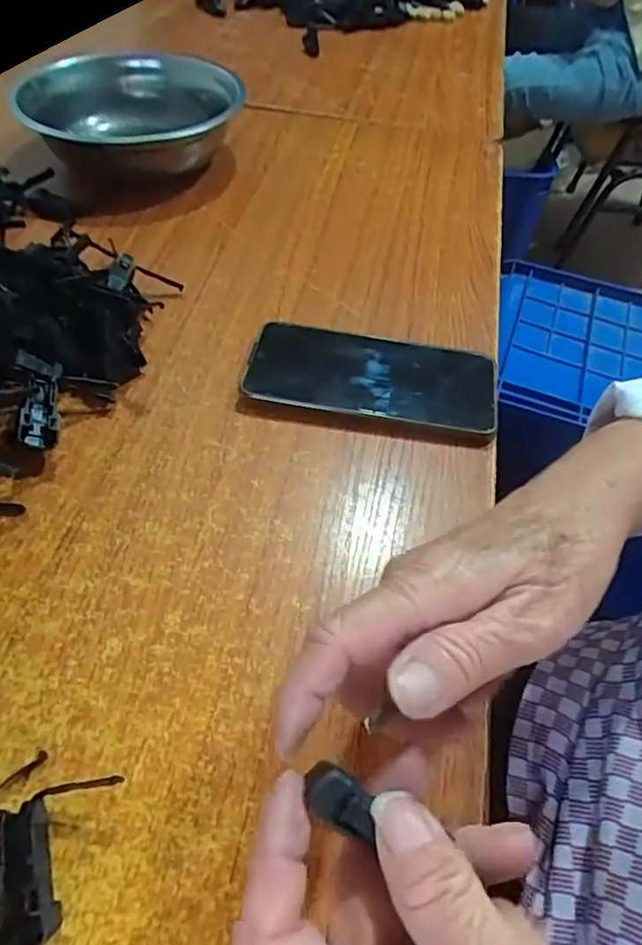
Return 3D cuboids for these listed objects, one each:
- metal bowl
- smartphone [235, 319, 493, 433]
[{"bbox_3d":[-0.176,-0.357,0.591,0.186,0.061,0.214,9,52,4],"label":"metal bowl"},{"bbox_3d":[0.034,-0.064,0.391,0.161,0.014,0.074,9,52,4],"label":"smartphone"}]

